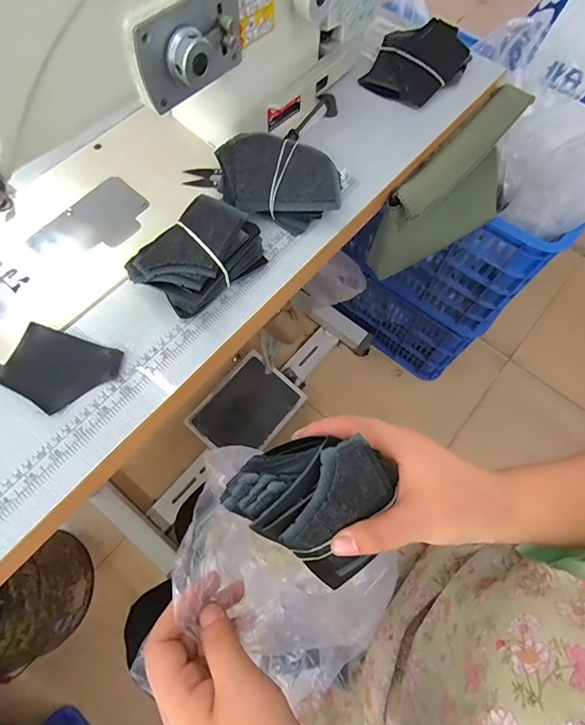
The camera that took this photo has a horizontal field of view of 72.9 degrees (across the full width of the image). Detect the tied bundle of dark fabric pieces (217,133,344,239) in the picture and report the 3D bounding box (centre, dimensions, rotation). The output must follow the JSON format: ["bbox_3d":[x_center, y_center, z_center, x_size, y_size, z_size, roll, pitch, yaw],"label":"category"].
[{"bbox_3d":[-0.013,-0.186,0.413,0.124,0.052,0.071,9,69,3],"label":"tied bundle of dark fabric pieces"}]

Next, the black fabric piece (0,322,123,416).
[{"bbox_3d":[-0.220,0.001,0.365,0.102,0.013,0.075,27,71,10],"label":"black fabric piece"}]

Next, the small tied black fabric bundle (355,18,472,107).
[{"bbox_3d":[0.157,-0.381,0.502,0.102,0.034,0.120,35,73,12],"label":"small tied black fabric bundle"}]

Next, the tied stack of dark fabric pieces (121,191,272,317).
[{"bbox_3d":[-0.089,-0.099,0.382,0.079,0.049,0.115,36,73,13],"label":"tied stack of dark fabric pieces"}]

